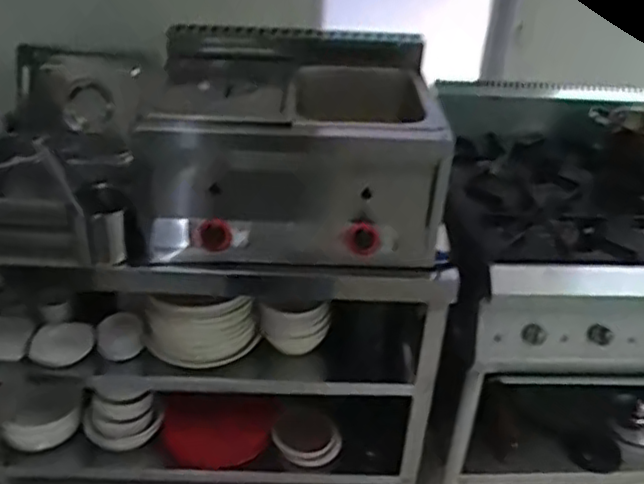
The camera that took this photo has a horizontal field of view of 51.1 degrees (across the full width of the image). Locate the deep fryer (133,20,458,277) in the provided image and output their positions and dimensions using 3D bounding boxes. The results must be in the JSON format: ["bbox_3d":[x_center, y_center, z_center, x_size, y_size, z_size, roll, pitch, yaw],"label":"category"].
[{"bbox_3d":[-0.059,-0.204,1.354,0.522,0.330,0.466,1,32,-4],"label":"deep fryer"}]

